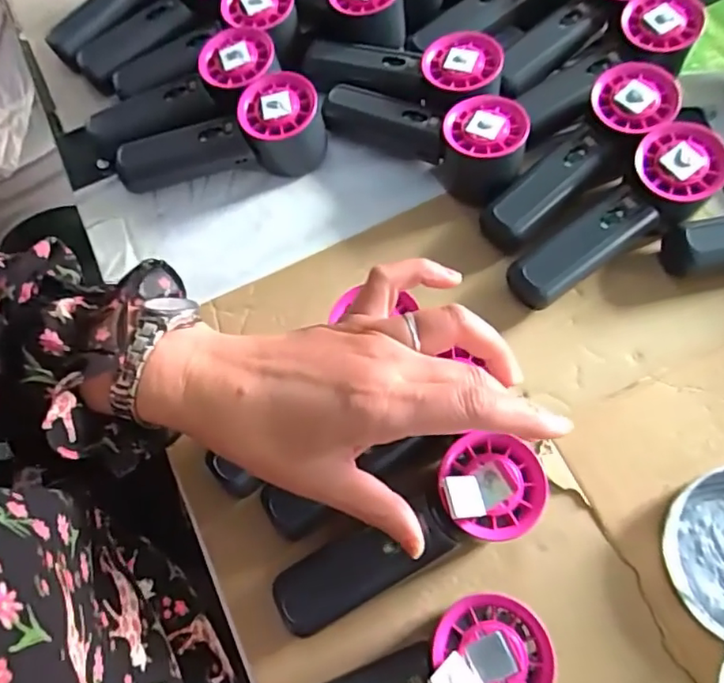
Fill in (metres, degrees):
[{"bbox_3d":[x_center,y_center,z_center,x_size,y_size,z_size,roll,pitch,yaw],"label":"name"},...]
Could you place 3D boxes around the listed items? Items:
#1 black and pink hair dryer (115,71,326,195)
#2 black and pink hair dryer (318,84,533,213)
[{"bbox_3d":[-0.106,-0.154,0.438,0.154,0.062,0.053,-3,64,0],"label":"black and pink hair dryer"},{"bbox_3d":[0.049,-0.160,0.431,0.153,0.048,0.057,34,69,16],"label":"black and pink hair dryer"}]

